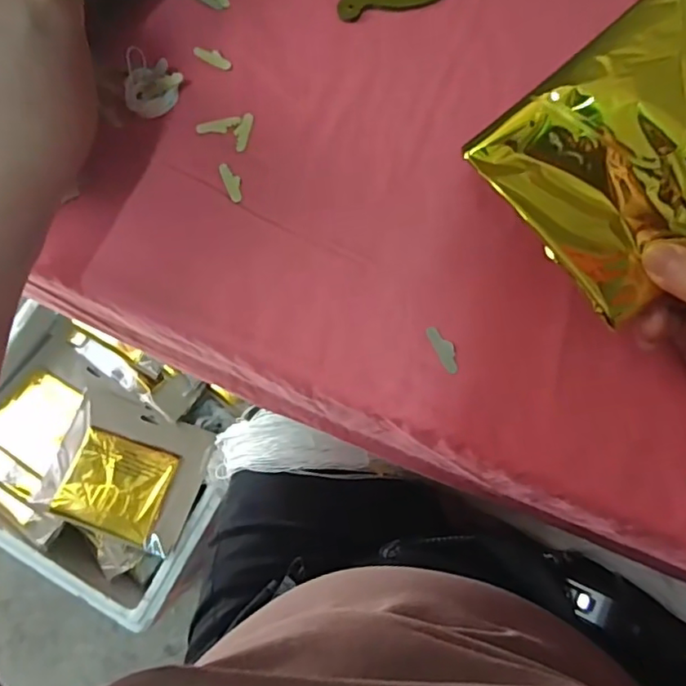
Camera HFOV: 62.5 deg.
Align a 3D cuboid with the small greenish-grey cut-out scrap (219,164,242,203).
[{"bbox_3d":[-0.065,-0.095,0.331,0.010,0.004,0.027,-21,75,-6],"label":"small greenish-grey cut-out scrap"}]

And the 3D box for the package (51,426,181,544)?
[{"bbox_3d":[-0.295,0.187,0.744,0.130,0.017,0.118,17,75,5],"label":"package"}]

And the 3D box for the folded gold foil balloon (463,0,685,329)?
[{"bbox_3d":[0.141,-0.086,0.255,0.124,0.021,0.111,-39,92,15],"label":"folded gold foil balloon"}]

